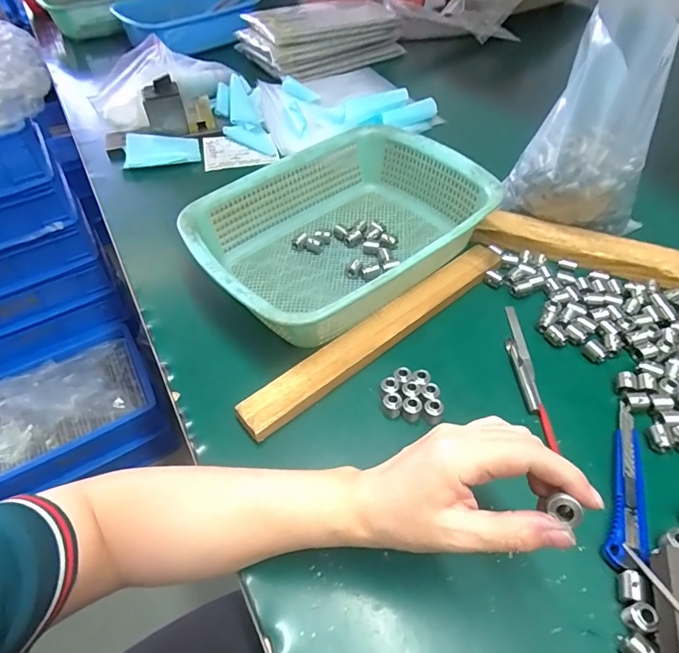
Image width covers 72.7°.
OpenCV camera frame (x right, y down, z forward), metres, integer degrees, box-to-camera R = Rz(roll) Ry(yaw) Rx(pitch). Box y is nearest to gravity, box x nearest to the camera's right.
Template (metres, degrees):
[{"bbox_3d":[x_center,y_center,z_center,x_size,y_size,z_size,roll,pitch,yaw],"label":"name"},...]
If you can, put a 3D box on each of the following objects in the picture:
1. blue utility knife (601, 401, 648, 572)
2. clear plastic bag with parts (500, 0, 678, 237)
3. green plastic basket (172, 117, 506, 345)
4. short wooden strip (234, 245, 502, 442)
[{"bbox_3d":[0.217,0.115,0.343,0.025,0.008,0.129,18,54,18],"label":"blue utility knife"},{"bbox_3d":[0.265,-0.197,0.472,0.127,0.201,0.098,-12,51,-6],"label":"clear plastic bag with parts"},{"bbox_3d":[0.003,-0.103,0.496,0.293,0.073,0.218,-34,56,-22],"label":"green plastic basket"},{"bbox_3d":[0.043,-0.001,0.443,0.315,0.019,0.037,-35,56,-22],"label":"short wooden strip"}]

